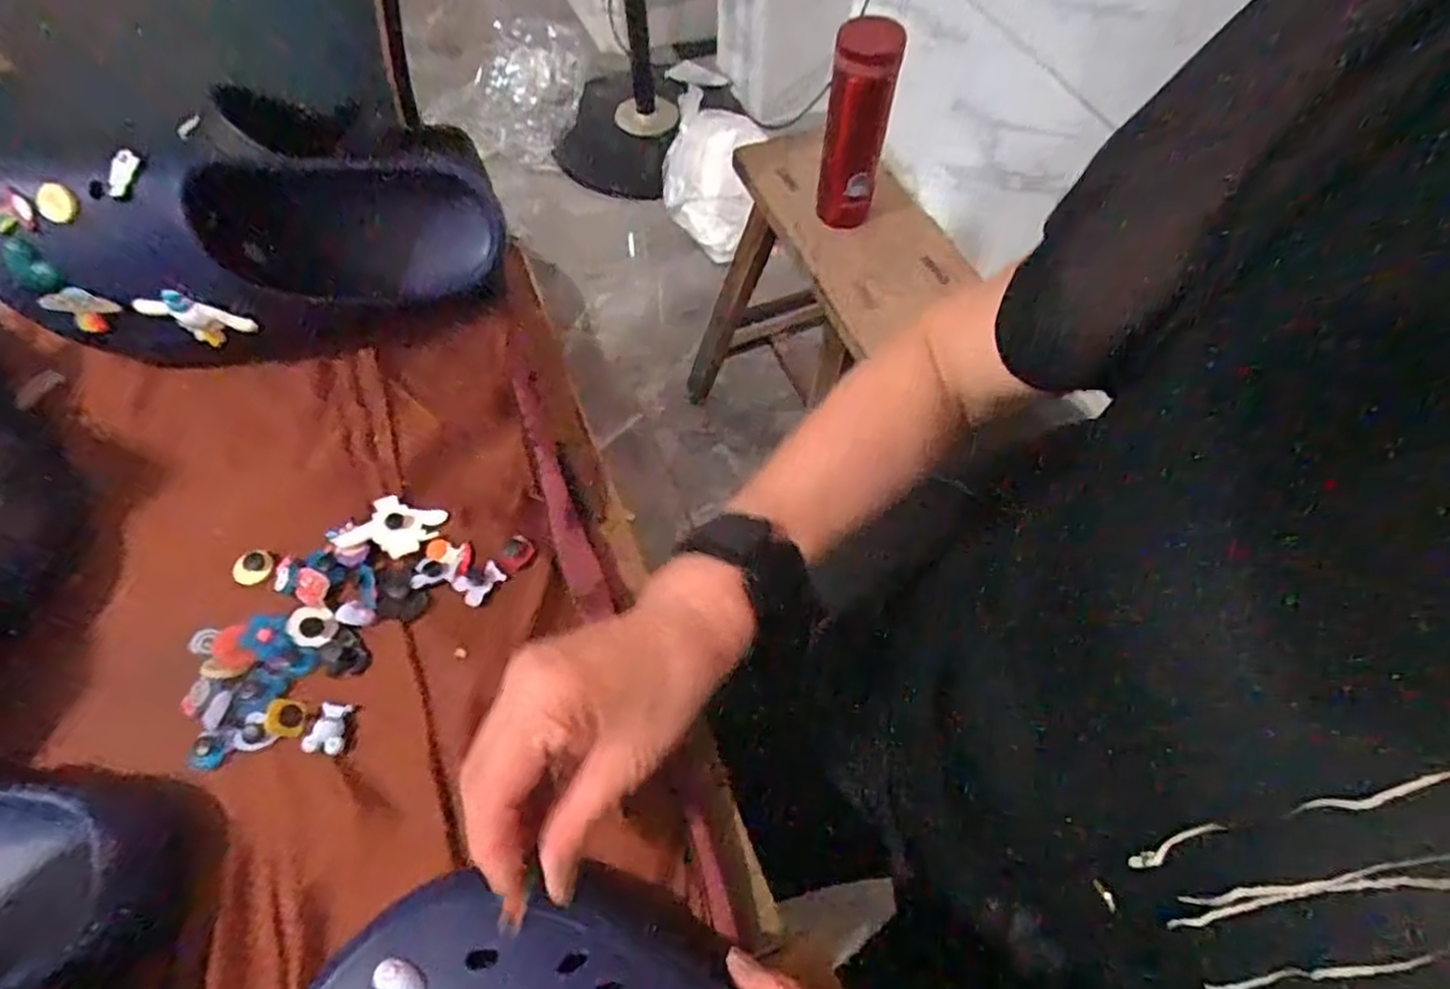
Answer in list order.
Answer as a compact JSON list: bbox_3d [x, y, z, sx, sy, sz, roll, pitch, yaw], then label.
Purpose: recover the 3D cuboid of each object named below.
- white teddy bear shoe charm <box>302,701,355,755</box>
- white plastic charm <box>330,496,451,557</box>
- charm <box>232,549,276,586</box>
[{"bbox_3d":[-0.204,0.121,0.368,0.018,0.009,0.026,7,62,3],"label":"white teddy bear shoe charm"},{"bbox_3d":[-0.199,0.020,0.424,0.053,0.008,0.037,13,62,6],"label":"white plastic charm"},{"bbox_3d":[-0.277,0.043,0.416,0.020,0.009,0.021,0,62,-1],"label":"charm"}]

